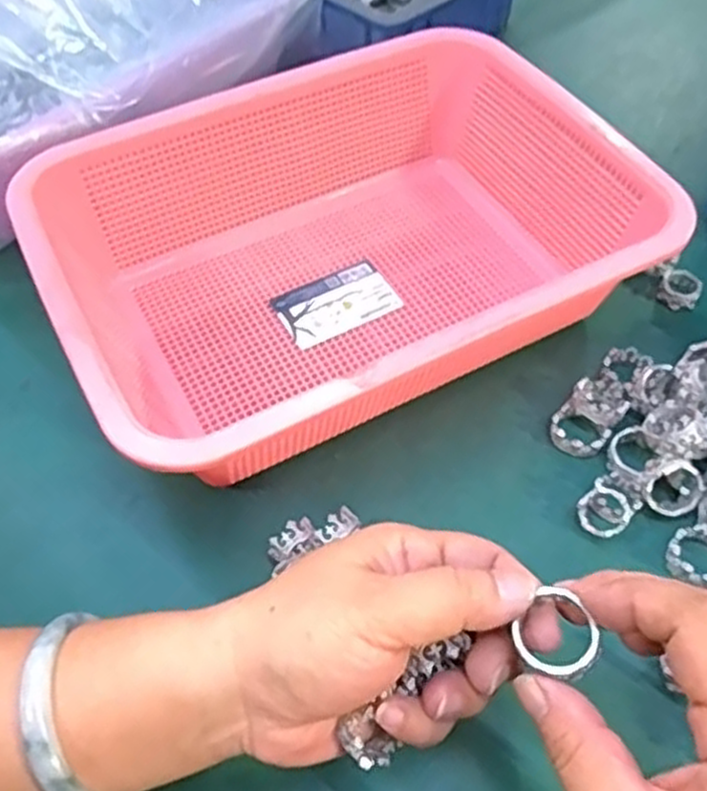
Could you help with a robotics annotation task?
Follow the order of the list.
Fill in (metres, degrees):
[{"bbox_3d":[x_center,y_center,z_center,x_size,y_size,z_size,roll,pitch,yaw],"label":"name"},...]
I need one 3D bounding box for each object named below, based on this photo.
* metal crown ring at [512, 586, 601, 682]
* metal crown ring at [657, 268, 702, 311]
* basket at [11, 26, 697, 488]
[{"bbox_3d":[0.067,0.079,0.244,0.025,0.014,0.025,-8,62,15],"label":"metal crown ring"},{"bbox_3d":[0.191,-0.062,0.440,0.022,0.012,0.021,-1,56,1],"label":"metal crown ring"},{"bbox_3d":[-0.004,-0.081,0.411,0.295,0.079,0.220,-25,59,-14],"label":"basket"}]

